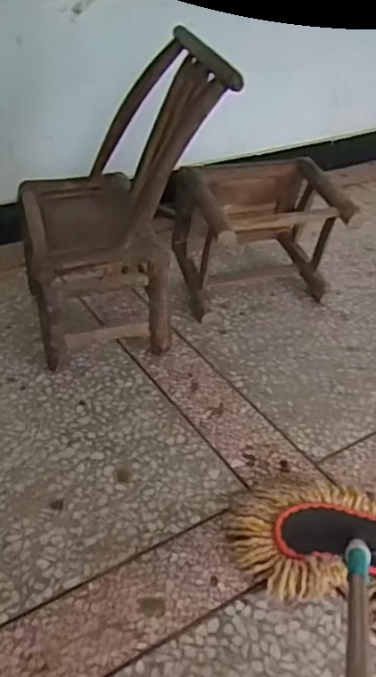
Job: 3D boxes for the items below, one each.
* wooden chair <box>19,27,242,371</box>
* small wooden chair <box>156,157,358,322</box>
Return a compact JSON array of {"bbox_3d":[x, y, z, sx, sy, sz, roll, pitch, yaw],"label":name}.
[{"bbox_3d":[-0.157,-0.304,1.299,0.394,0.637,0.419,-9,38,-14],"label":"wooden chair"},{"bbox_3d":[0.179,-0.287,1.585,0.389,0.313,0.385,-8,38,-12],"label":"small wooden chair"}]

